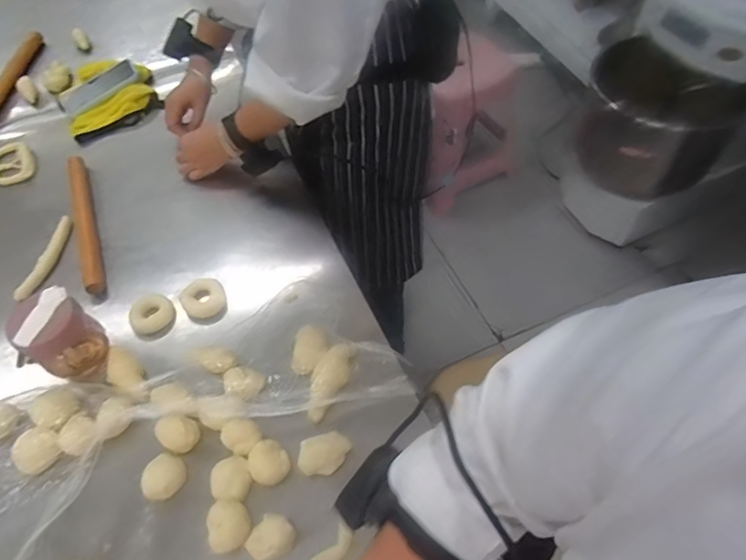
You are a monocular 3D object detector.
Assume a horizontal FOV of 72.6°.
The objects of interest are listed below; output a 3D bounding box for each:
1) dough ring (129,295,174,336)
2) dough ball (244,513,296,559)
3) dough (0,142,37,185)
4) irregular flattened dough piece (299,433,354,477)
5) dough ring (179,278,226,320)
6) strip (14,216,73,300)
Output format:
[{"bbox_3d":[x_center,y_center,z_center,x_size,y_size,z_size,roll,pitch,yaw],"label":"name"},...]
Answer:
[{"bbox_3d":[-0.311,0.050,0.716,0.051,0.028,0.060,36,66,25],"label":"dough ring"},{"bbox_3d":[-0.109,0.284,0.555,0.045,0.039,0.048,-2,56,3],"label":"dough ball"},{"bbox_3d":[-0.652,-0.209,0.919,0.074,0.022,0.098,-32,60,-16],"label":"dough"},{"bbox_3d":[-0.055,0.208,0.602,0.060,0.040,0.043,-20,57,-9],"label":"irregular flattened dough piece"},{"bbox_3d":[-0.245,0.028,0.741,0.060,0.021,0.060,-2,56,3],"label":"dough ring"},{"bbox_3d":[-0.501,-0.038,0.782,0.034,0.018,0.150,5,57,8],"label":"strip"}]

